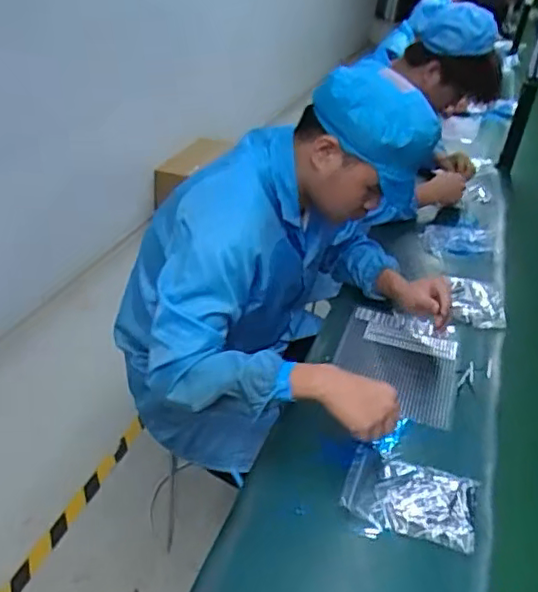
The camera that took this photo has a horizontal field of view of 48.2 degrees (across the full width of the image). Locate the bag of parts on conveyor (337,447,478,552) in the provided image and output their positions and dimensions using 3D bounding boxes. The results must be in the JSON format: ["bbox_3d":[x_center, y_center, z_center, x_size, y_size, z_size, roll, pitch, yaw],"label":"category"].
[{"bbox_3d":[0.204,0.289,0.867,0.181,0.022,0.118,18,38,13],"label":"bag of parts on conveyor"}]

